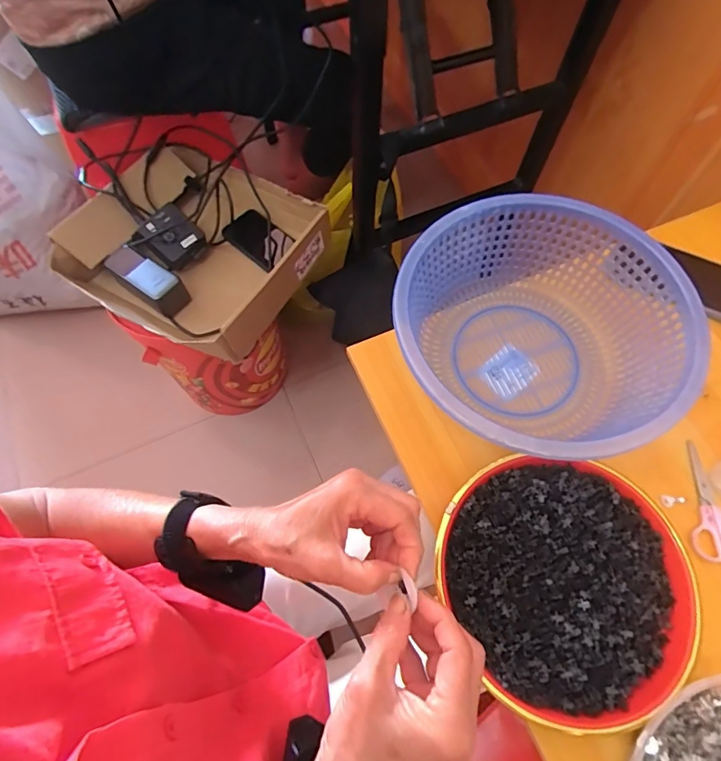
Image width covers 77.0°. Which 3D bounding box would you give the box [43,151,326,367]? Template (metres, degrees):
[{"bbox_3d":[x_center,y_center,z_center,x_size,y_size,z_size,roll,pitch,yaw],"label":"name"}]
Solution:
[{"bbox_3d":[-0.264,-0.212,0.747,0.340,0.118,0.315,27,69,13],"label":"box"}]

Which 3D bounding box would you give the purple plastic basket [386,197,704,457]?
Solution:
[{"bbox_3d":[0.177,-0.044,0.471,0.267,0.118,0.271,-1,66,2],"label":"purple plastic basket"}]

